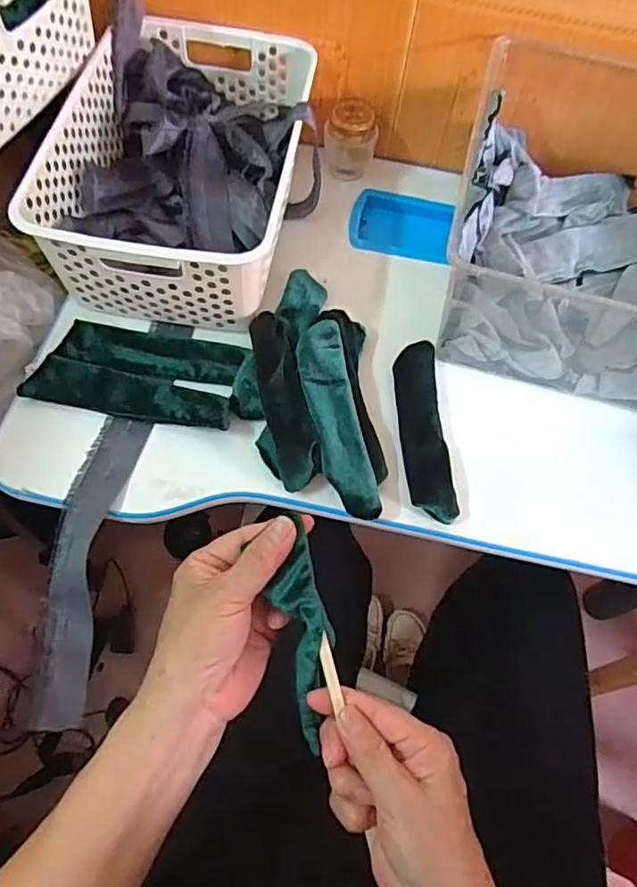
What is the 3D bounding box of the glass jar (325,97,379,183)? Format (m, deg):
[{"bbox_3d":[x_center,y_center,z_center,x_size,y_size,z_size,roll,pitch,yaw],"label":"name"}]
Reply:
[{"bbox_3d":[0.037,-0.343,0.665,0.050,0.075,0.054,1,64,-3],"label":"glass jar"}]

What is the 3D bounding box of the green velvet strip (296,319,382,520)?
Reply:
[{"bbox_3d":[0.014,-0.023,0.484,0.041,0.011,0.172,-10,68,-4],"label":"green velvet strip"}]

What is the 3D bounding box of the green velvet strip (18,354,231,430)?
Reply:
[{"bbox_3d":[-0.163,-0.043,0.506,0.177,0.019,0.044,11,64,2],"label":"green velvet strip"}]

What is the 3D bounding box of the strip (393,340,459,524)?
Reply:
[{"bbox_3d":[0.090,-0.015,0.506,0.038,0.018,0.170,0,64,-4],"label":"strip"}]

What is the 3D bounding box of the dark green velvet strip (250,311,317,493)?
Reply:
[{"bbox_3d":[-0.032,-0.044,0.500,0.034,0.026,0.170,-10,65,-8],"label":"dark green velvet strip"}]

